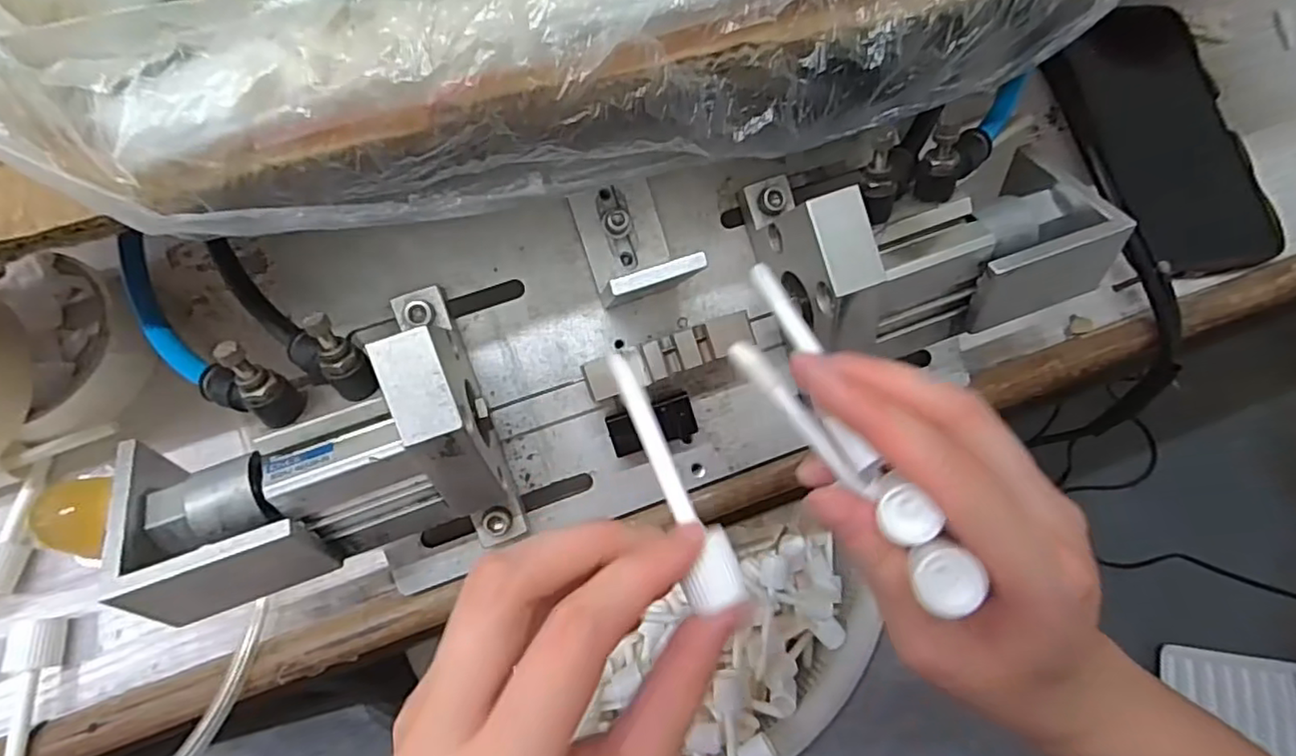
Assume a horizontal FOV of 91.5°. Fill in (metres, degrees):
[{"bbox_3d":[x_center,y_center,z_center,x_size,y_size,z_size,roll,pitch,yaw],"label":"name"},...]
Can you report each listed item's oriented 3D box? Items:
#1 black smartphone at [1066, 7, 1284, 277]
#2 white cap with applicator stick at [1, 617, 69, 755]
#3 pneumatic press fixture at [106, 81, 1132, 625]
[{"bbox_3d":[0.294,-0.138,0.358,0.069,0.010,0.167,-8,76,-4],"label":"black smartphone"},{"bbox_3d":[-0.263,0.135,0.266,0.016,0.014,0.064,2,75,-1],"label":"white cap with applicator stick"},{"bbox_3d":[-0.006,-0.019,0.266,0.375,0.108,0.144,-14,76,-5],"label":"pneumatic press fixture"}]

